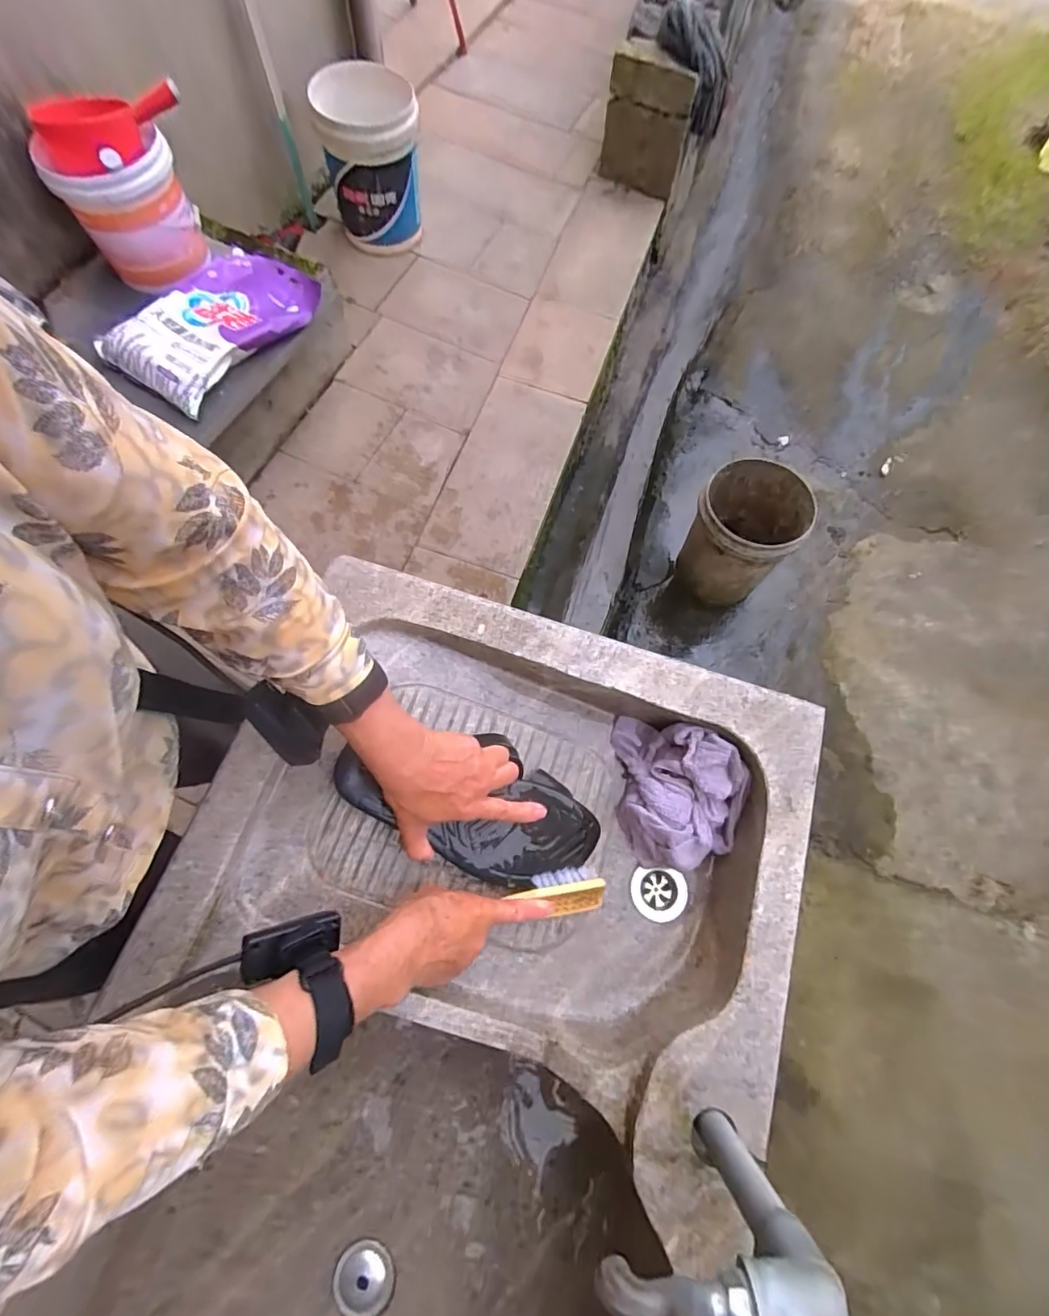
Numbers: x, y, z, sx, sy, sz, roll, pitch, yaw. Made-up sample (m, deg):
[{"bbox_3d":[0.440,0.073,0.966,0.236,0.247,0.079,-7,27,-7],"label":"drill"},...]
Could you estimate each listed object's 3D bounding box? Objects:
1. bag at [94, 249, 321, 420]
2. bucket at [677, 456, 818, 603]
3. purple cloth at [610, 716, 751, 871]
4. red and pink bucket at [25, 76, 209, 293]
[{"bbox_3d":[-0.698,-0.769,1.221,0.265,0.047,0.467,32,72,7],"label":"bag"},{"bbox_3d":[0.679,-0.383,1.721,0.300,0.414,0.349,36,73,9],"label":"bucket"},{"bbox_3d":[0.164,0.137,0.564,0.117,0.083,0.153,-2,71,-4],"label":"purple cloth"},{"bbox_3d":[-0.858,-1.032,1.179,0.283,0.250,0.267,-22,74,-10],"label":"red and pink bucket"}]

